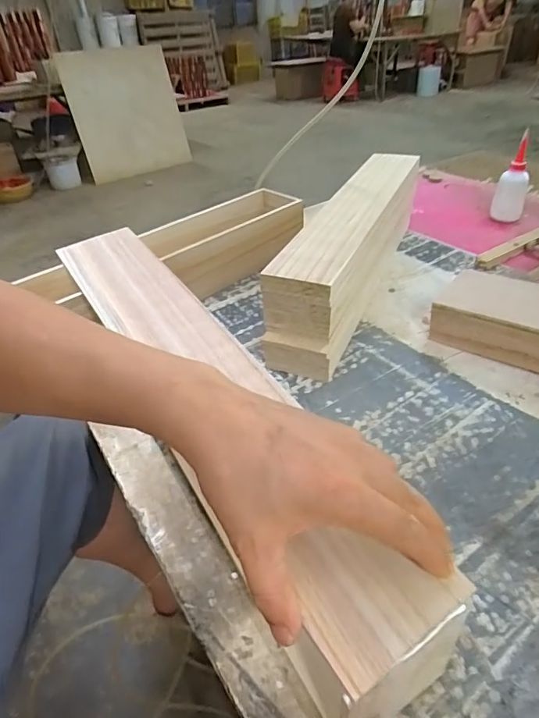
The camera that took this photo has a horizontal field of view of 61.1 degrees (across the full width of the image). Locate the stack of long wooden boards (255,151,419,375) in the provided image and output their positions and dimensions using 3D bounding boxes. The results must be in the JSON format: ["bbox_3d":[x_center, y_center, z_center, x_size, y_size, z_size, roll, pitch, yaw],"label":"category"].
[{"bbox_3d":[0.136,-0.182,0.762,0.101,0.167,0.493,14,41,22],"label":"stack of long wooden boards"}]

